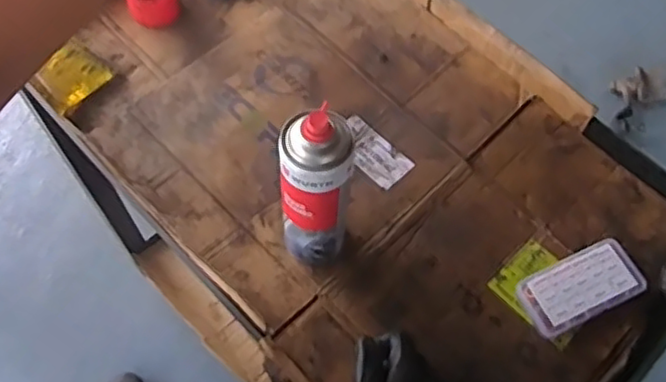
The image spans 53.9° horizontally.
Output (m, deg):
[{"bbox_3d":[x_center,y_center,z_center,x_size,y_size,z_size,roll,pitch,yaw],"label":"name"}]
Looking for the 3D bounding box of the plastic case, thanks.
[{"bbox_3d":[0.261,0.101,0.690,0.126,0.017,0.064,-23,67,-12],"label":"plastic case"}]

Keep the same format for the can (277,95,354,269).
[{"bbox_3d":[-0.017,0.004,0.617,0.065,0.218,0.064,0,64,-2],"label":"can"}]

